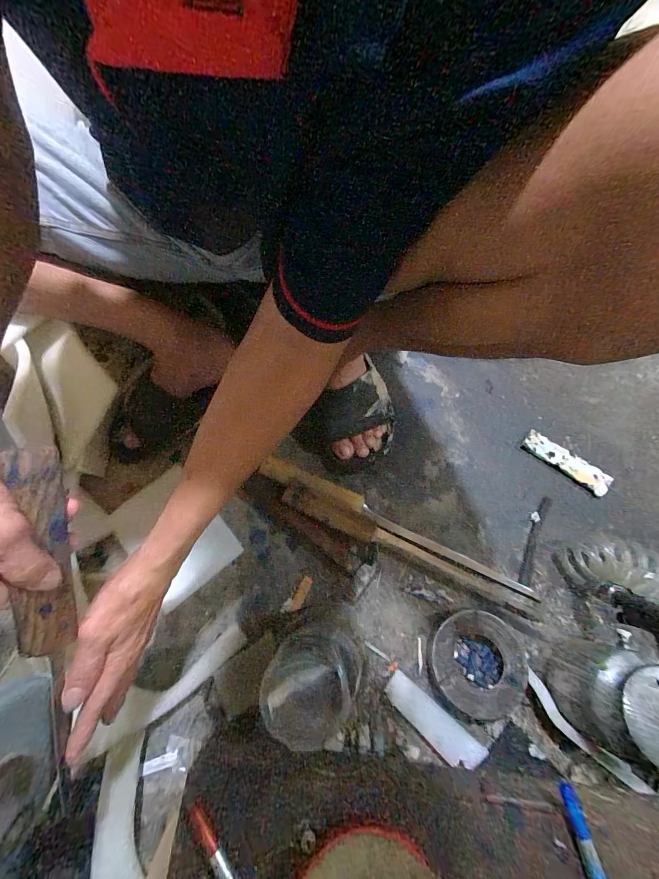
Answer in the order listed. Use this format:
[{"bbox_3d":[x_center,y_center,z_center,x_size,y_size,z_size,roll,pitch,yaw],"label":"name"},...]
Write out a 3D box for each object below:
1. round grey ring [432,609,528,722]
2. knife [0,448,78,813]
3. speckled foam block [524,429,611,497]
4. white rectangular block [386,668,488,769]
[{"bbox_3d":[0.180,0.271,0.432,0.108,0.028,0.107,0,68,1],"label":"round grey ring"},{"bbox_3d":[-0.218,0.149,0.273,0.026,0.030,0.285,1,97,2],"label":"knife"},{"bbox_3d":[0.361,0.033,0.539,0.130,0.011,0.036,38,73,15],"label":"speckled foam block"},{"bbox_3d":[0.120,0.331,0.415,0.119,0.016,0.036,36,73,14],"label":"white rectangular block"}]

